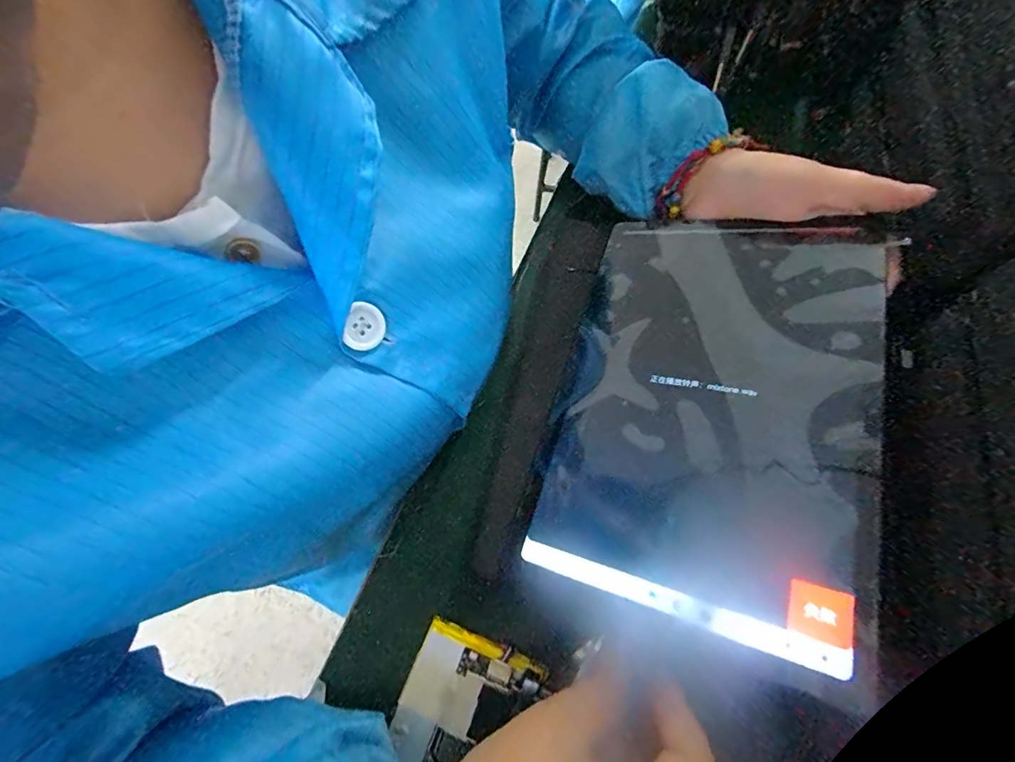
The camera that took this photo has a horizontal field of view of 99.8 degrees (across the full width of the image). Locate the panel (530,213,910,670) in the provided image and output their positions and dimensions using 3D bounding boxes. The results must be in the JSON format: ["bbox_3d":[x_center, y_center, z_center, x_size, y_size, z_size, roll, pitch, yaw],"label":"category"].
[{"bbox_3d":[0.104,0.003,0.230,0.148,0.006,0.224,12,67,29],"label":"panel"}]

